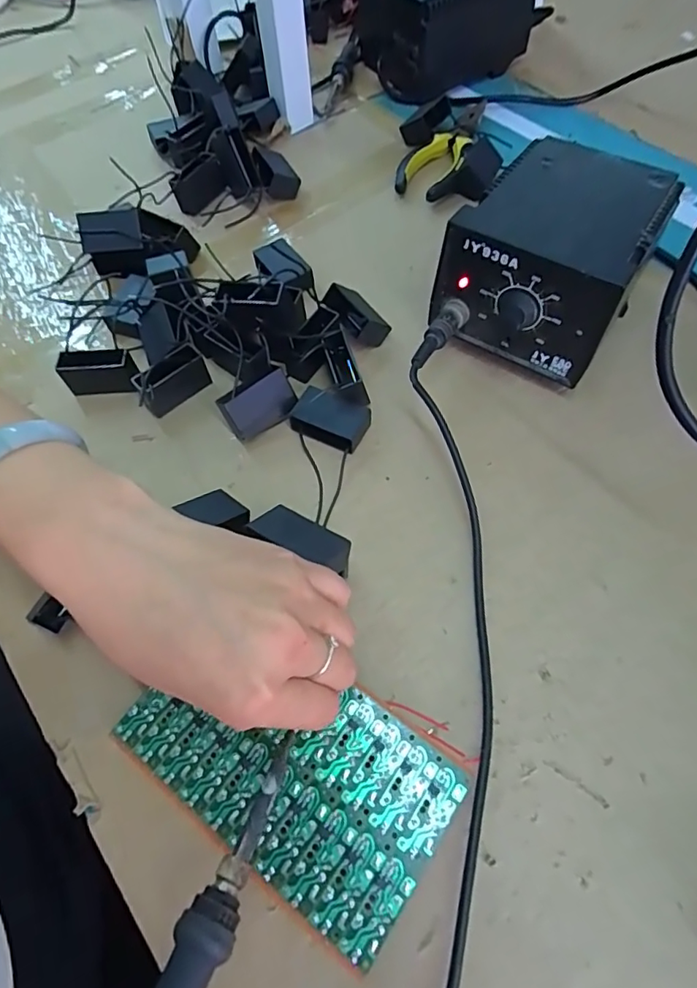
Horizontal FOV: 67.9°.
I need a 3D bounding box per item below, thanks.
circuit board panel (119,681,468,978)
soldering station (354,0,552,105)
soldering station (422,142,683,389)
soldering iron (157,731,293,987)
[{"bbox_3d":[-0.029,0.131,0.255,0.154,0.005,0.093,33,68,17],"label":"circuit board panel"},{"bbox_3d":[0.105,-0.504,0.539,0.171,0.089,0.119,-32,66,-14],"label":"soldering station"},{"bbox_3d":[0.140,-0.162,0.359,0.114,0.096,0.151,30,67,16],"label":"soldering station"},{"bbox_3d":[-0.064,0.186,0.179,0.019,0.016,0.207,18,43,11],"label":"soldering iron"}]

